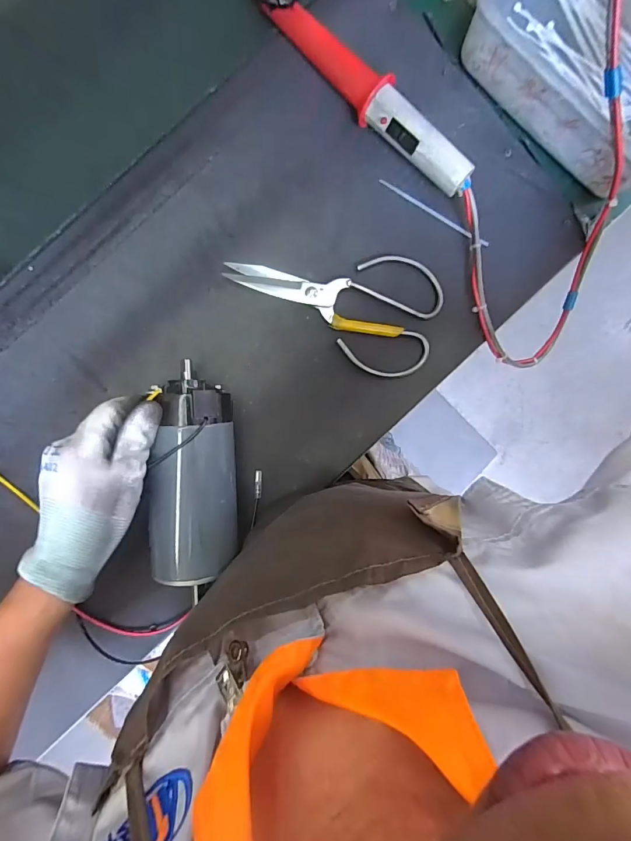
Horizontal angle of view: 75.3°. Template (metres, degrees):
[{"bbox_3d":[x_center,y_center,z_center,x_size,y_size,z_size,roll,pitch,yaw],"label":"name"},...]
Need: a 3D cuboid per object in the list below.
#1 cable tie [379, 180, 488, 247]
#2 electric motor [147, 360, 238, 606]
[{"bbox_3d":[0.115,-0.200,0.394,0.119,0.007,0.006,31,91,-4],"label":"cable tie"},{"bbox_3d":[-0.104,0.053,0.361,0.067,0.070,0.178,1,89,-3],"label":"electric motor"}]

